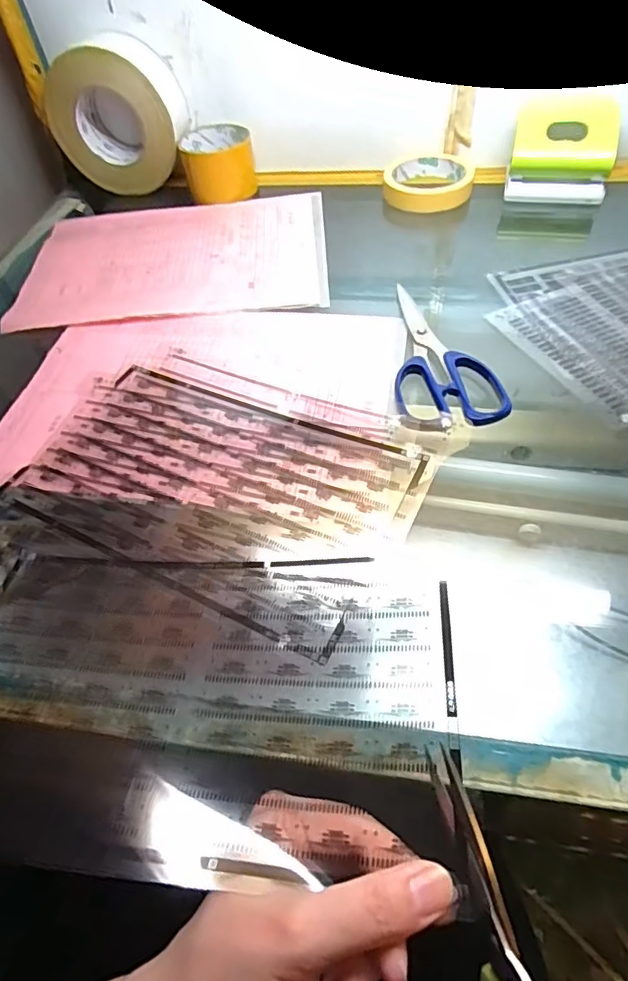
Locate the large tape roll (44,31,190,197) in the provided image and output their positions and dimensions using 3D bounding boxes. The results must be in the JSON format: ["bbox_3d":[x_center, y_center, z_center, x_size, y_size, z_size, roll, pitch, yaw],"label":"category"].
[{"bbox_3d":[-0.218,-0.419,0.592,0.141,0.132,0.060,6,54,11],"label":"large tape roll"}]

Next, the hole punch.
[{"bbox_3d":[0.252,-0.345,0.537,0.098,0.079,0.058,8,54,12],"label":"hole punch"}]

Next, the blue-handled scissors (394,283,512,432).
[{"bbox_3d":[0.097,-0.111,0.411,0.077,0.013,0.178,-4,53,3],"label":"blue-handled scissors"}]

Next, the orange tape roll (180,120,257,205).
[{"bbox_3d":[-0.108,-0.377,0.605,0.079,0.047,0.082,-9,52,-1],"label":"orange tape roll"}]

